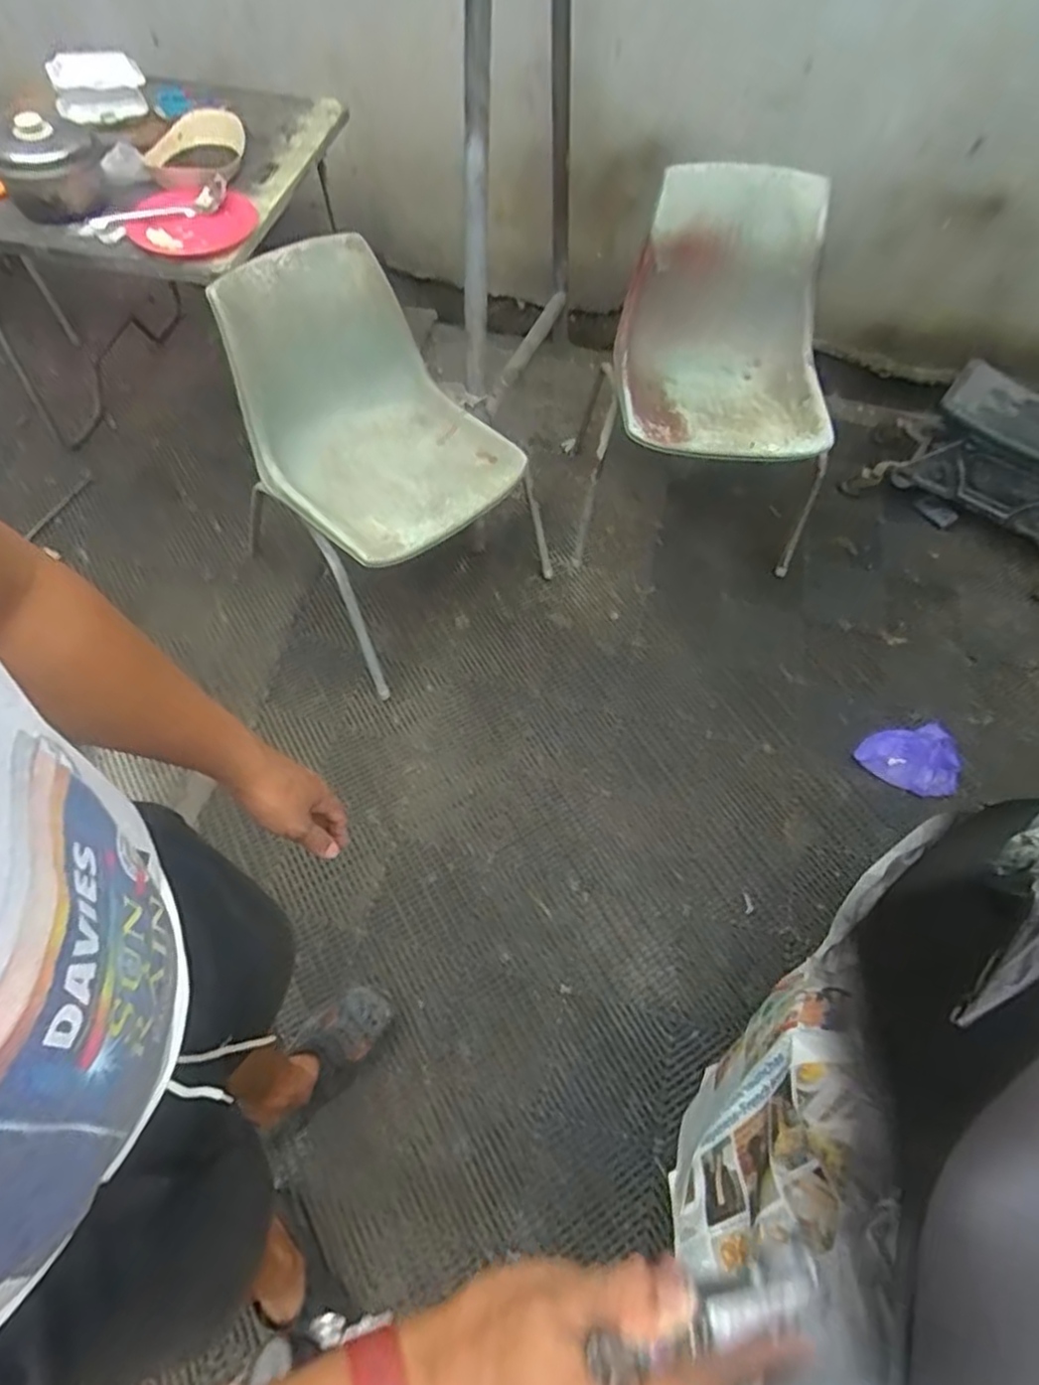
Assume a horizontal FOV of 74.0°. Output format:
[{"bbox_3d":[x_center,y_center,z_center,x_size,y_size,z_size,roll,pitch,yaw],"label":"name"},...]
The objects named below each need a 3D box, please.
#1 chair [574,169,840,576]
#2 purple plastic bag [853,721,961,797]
[{"bbox_3d":[0.436,-0.740,1.622,0.542,0.708,0.592,3,60,-1],"label":"chair"},{"bbox_3d":[0.859,0.145,1.506,0.211,0.072,0.161,-8,60,-7],"label":"purple plastic bag"}]

